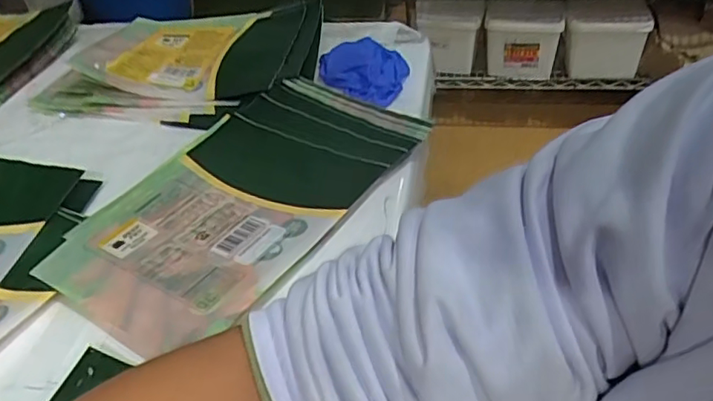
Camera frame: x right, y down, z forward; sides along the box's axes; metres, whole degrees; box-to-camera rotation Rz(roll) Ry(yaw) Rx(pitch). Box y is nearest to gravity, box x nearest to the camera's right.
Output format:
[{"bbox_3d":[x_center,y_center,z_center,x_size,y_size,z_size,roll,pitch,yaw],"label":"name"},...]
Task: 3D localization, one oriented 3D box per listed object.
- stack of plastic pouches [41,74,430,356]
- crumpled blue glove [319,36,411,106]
[{"bbox_3d":[-0.097,-0.012,0.491,0.205,0.046,0.295,22,48,27],"label":"stack of plastic pouches"},{"bbox_3d":[0.006,-0.137,0.590,0.086,0.023,0.099,-3,41,3],"label":"crumpled blue glove"}]

